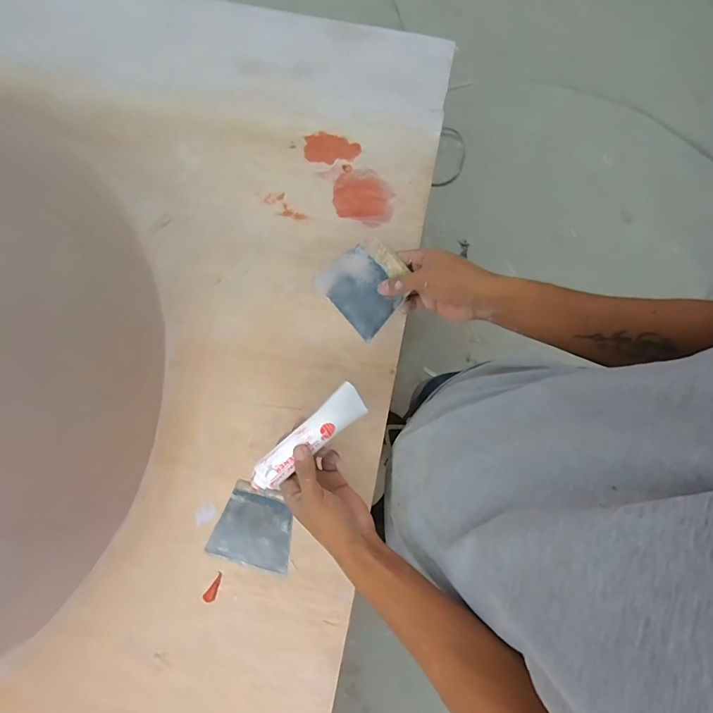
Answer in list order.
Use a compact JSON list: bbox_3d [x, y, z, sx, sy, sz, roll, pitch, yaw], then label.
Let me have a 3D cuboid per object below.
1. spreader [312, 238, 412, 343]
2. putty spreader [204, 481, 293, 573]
[{"bbox_3d":[0.014,-0.089,0.505,0.096,0.007,0.100,-43,96,0],"label":"spreader"},{"bbox_3d":[-0.134,0.225,0.536,0.103,0.008,0.096,15,80,3],"label":"putty spreader"}]

